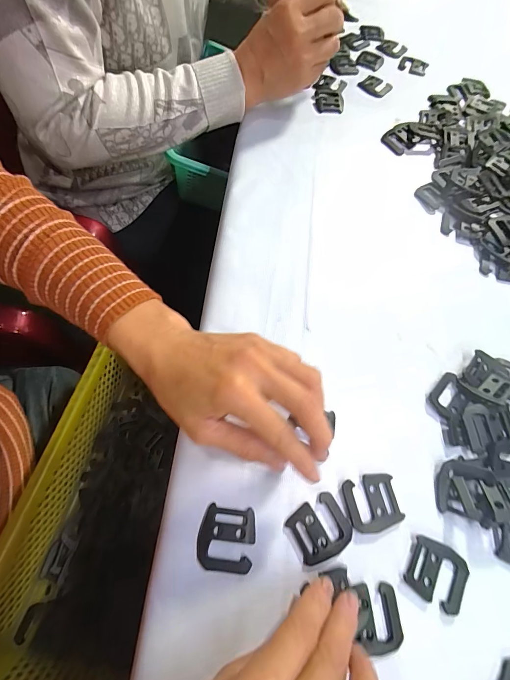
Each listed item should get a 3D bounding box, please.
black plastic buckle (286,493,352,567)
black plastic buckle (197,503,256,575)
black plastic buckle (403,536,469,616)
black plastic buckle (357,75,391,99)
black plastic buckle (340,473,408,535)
[{"bbox_3d":[0.046,0.130,0.232,0.039,0.004,0.035,-24,69,-13],"label":"black plastic buckle"},{"bbox_3d":[-0.019,0.135,0.228,0.037,0.004,0.038,7,65,0],"label":"black plastic buckle"},{"bbox_3d":[0.123,0.157,0.226,0.037,0.004,0.036,30,67,10],"label":"black plastic buckle"},{"bbox_3d":[0.167,-0.353,0.467,0.041,0.004,0.038,35,72,11],"label":"black plastic buckle"},{"bbox_3d":[0.085,0.117,0.241,0.038,0.004,0.036,-10,66,-8],"label":"black plastic buckle"}]

